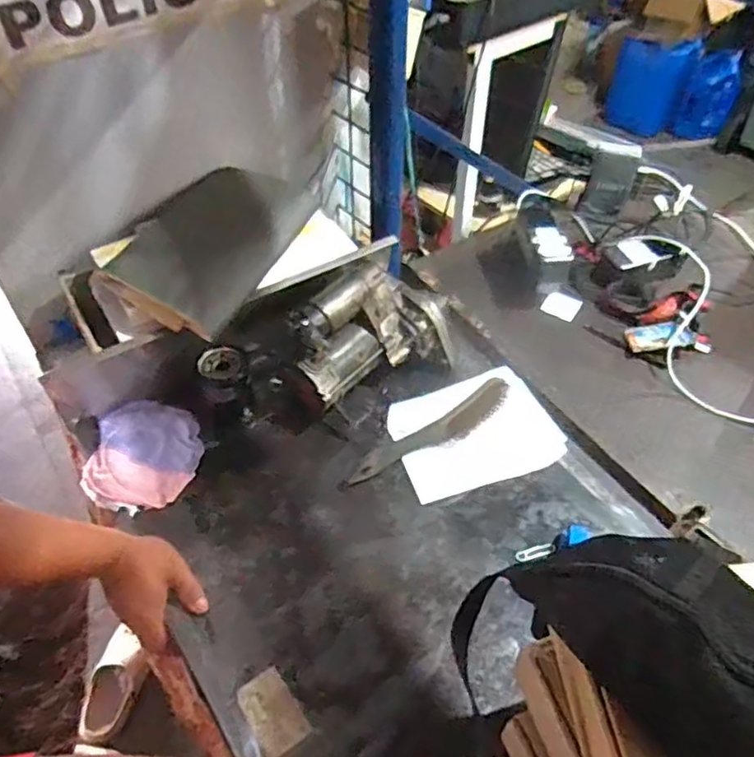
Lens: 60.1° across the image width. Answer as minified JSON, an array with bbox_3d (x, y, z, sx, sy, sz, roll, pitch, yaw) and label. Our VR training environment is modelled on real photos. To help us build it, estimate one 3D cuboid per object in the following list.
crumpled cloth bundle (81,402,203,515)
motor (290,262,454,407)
[{"bbox_3d":[-0.293,0.100,0.832,0.136,0.035,0.155,5,49,4],"label":"crumpled cloth bundle"},{"bbox_3d":[-0.001,-0.068,0.872,0.231,0.119,0.111,-22,53,-18],"label":"motor"}]

